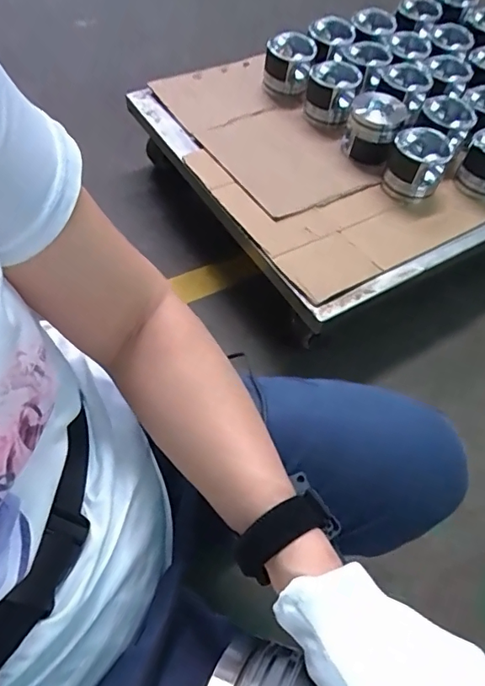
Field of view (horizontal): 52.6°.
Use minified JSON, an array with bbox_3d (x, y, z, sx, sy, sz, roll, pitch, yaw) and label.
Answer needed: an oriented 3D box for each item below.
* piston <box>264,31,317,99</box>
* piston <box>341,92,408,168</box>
[{"bbox_3d":[0.101,-0.598,1.069,0.105,0.086,0.108,11,57,3],"label":"piston"},{"bbox_3d":[0.267,-0.438,1.009,0.106,0.108,0.109,2,57,-3],"label":"piston"}]

